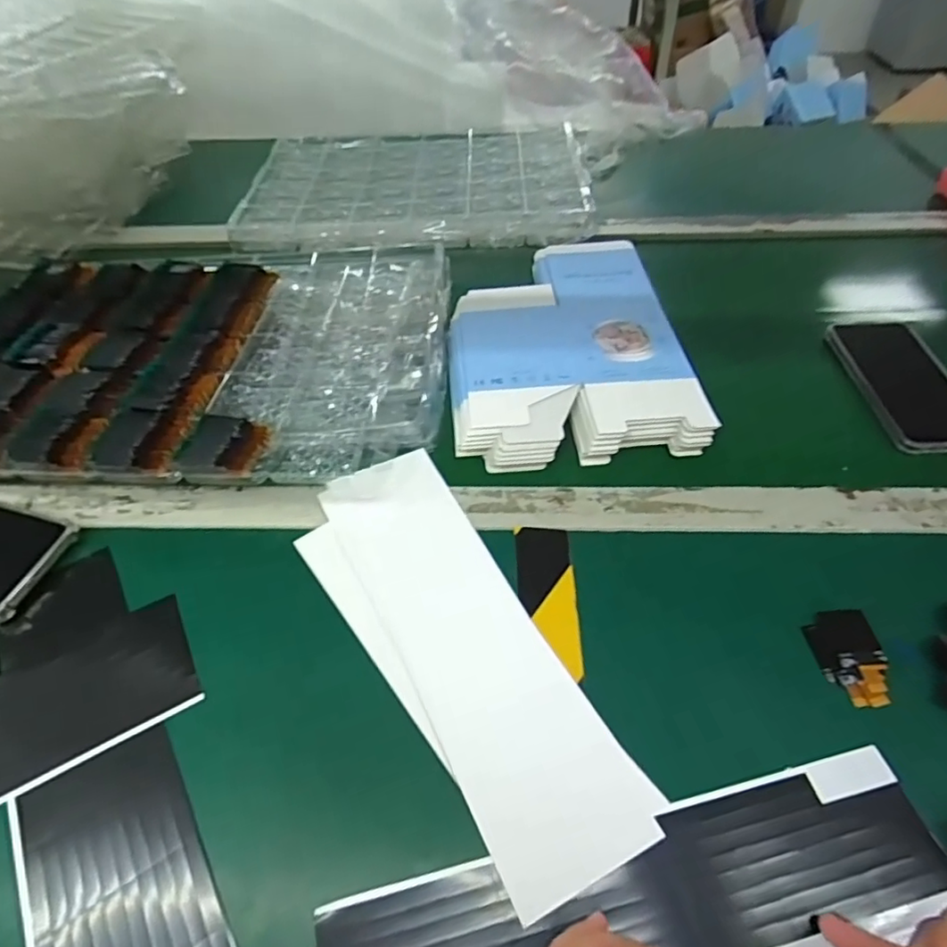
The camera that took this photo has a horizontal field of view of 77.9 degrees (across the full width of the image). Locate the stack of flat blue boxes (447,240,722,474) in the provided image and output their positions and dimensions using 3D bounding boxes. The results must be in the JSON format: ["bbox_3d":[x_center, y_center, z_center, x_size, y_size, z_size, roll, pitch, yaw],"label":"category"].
[{"bbox_3d":[0.084,-0.134,0.571,0.213,0.024,0.301,-4,49,-1],"label":"stack of flat blue boxes"}]

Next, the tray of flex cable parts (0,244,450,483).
[{"bbox_3d":[-0.263,-0.135,0.558,0.463,0.029,0.356,1,49,3],"label":"tray of flex cable parts"}]

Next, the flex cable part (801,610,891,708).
[{"bbox_3d":[0.233,0.113,0.364,0.037,0.012,0.060,-2,49,1],"label":"flex cable part"}]

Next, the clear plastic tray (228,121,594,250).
[{"bbox_3d":[-0.072,-0.398,0.781,0.432,0.022,0.314,0,49,3],"label":"clear plastic tray"}]

